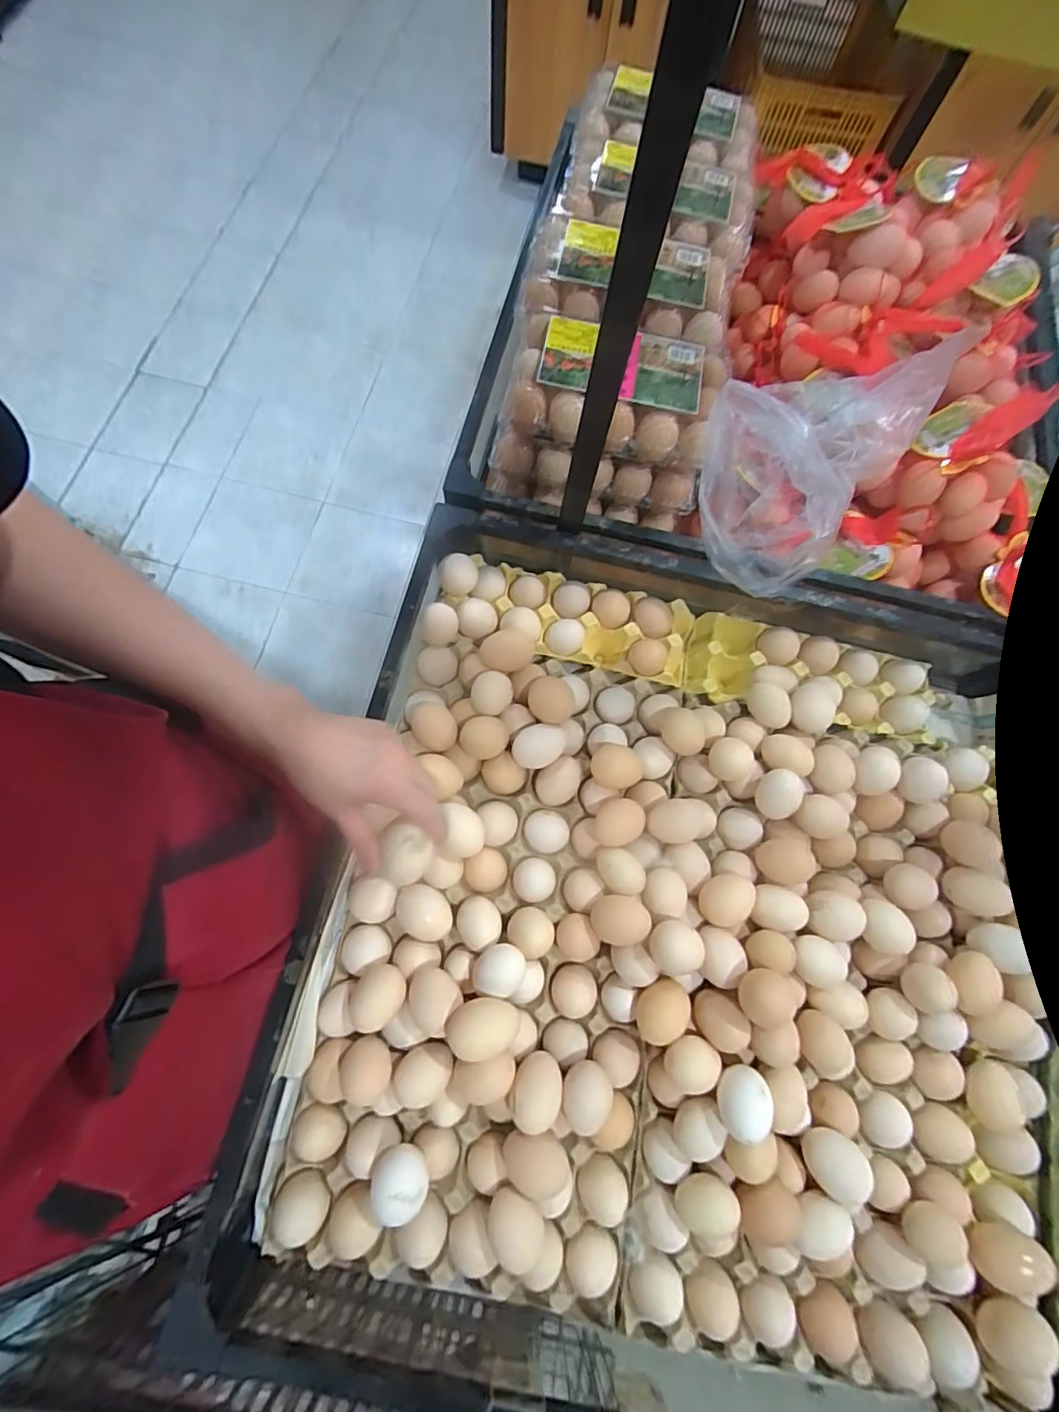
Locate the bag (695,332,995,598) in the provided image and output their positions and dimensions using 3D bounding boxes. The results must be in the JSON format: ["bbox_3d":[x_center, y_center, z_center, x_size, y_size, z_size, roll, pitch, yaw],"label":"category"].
[{"bbox_3d":[0.254,-0.243,0.523,0.159,0.148,0.203,35,75,8],"label":"bag"}]

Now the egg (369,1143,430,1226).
[{"bbox_3d":[-0.103,0.383,0.432,0.044,0.051,0.043,1,73,-2],"label":"egg"}]

